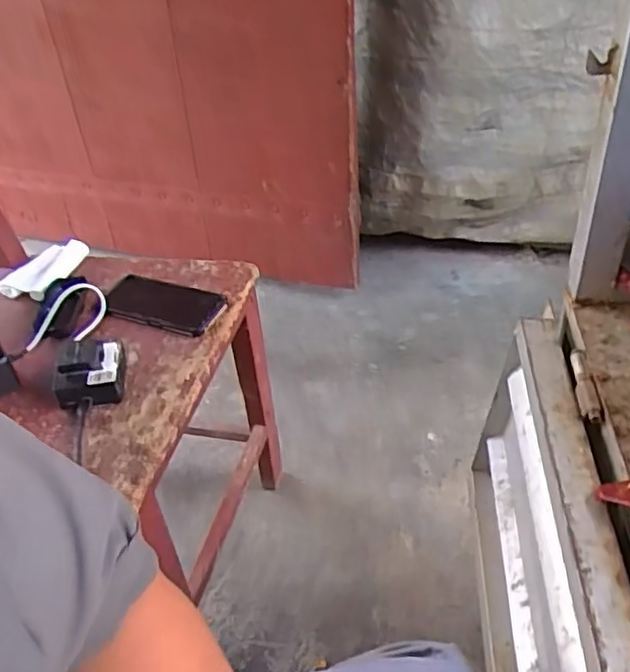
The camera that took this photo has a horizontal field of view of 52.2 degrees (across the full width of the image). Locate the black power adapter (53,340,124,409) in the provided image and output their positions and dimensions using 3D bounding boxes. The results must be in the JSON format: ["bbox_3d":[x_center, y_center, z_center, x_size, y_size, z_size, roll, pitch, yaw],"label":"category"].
[{"bbox_3d":[-0.251,0.040,0.721,0.072,0.044,0.078,-10,40,-5],"label":"black power adapter"}]

